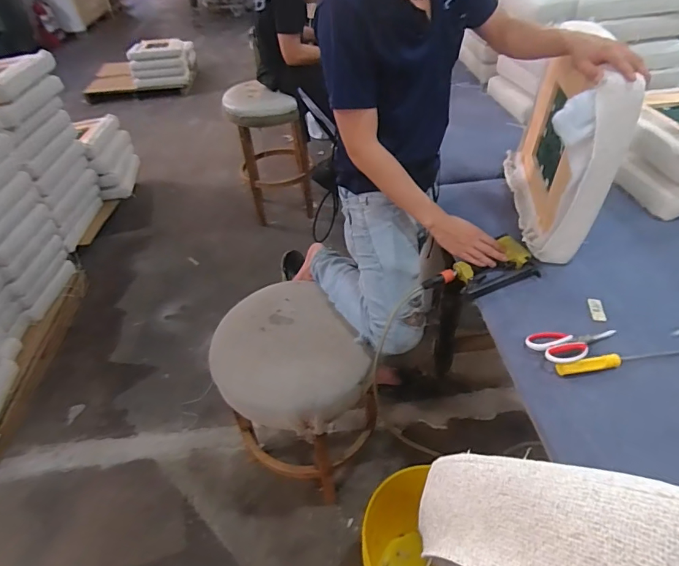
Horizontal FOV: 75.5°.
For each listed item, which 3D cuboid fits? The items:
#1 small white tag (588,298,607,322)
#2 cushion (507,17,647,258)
[{"bbox_3d":[0.541,0.056,0.923,0.029,0.005,0.061,4,43,10],"label":"small white tag"},{"bbox_3d":[0.528,-0.337,1.068,0.136,0.400,0.491,6,43,12],"label":"cushion"}]

